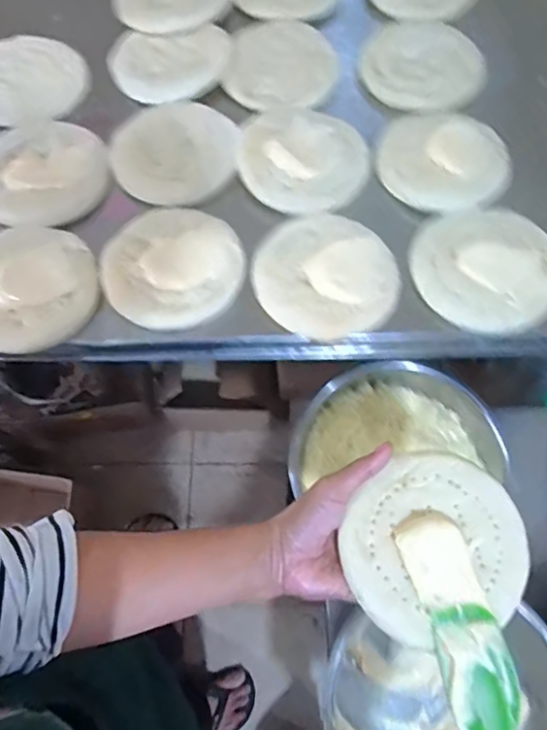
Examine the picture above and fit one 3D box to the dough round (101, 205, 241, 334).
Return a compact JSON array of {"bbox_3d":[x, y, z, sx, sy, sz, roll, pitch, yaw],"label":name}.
[{"bbox_3d":[-0.105,-0.108,0.586,0.140,0.014,0.138,-13,68,-5],"label":"dough round"}]

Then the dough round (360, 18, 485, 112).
[{"bbox_3d":[0.193,-0.374,0.710,0.154,0.015,0.131,-43,87,-15],"label":"dough round"}]

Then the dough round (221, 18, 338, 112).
[{"bbox_3d":[0.011,-0.382,0.716,0.133,0.017,0.162,7,68,3],"label":"dough round"}]

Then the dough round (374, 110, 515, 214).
[{"bbox_3d":[0.194,-0.234,0.638,0.144,0.008,0.137,0,68,0],"label":"dough round"}]

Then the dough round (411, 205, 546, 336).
[{"bbox_3d":[0.223,-0.105,0.585,0.148,0.008,0.144,0,68,0],"label":"dough round"}]

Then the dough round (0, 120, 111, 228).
[{"bbox_3d":[-0.266,-0.224,0.639,0.147,0.018,0.155,0,68,0],"label":"dough round"}]

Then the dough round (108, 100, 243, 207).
[{"bbox_3d":[-0.115,-0.253,0.661,0.146,0.018,0.136,0,74,2],"label":"dough round"}]

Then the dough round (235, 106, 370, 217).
[{"bbox_3d":[0.034,-0.237,0.633,0.142,0.022,0.159,3,68,1],"label":"dough round"}]

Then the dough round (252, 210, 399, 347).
[{"bbox_3d":[0.056,-0.094,0.591,0.144,0.022,0.135,0,68,0],"label":"dough round"}]

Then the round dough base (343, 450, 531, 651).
[{"bbox_3d":[0.125,0.136,0.439,0.140,0.017,0.130,0,68,0],"label":"round dough base"}]

